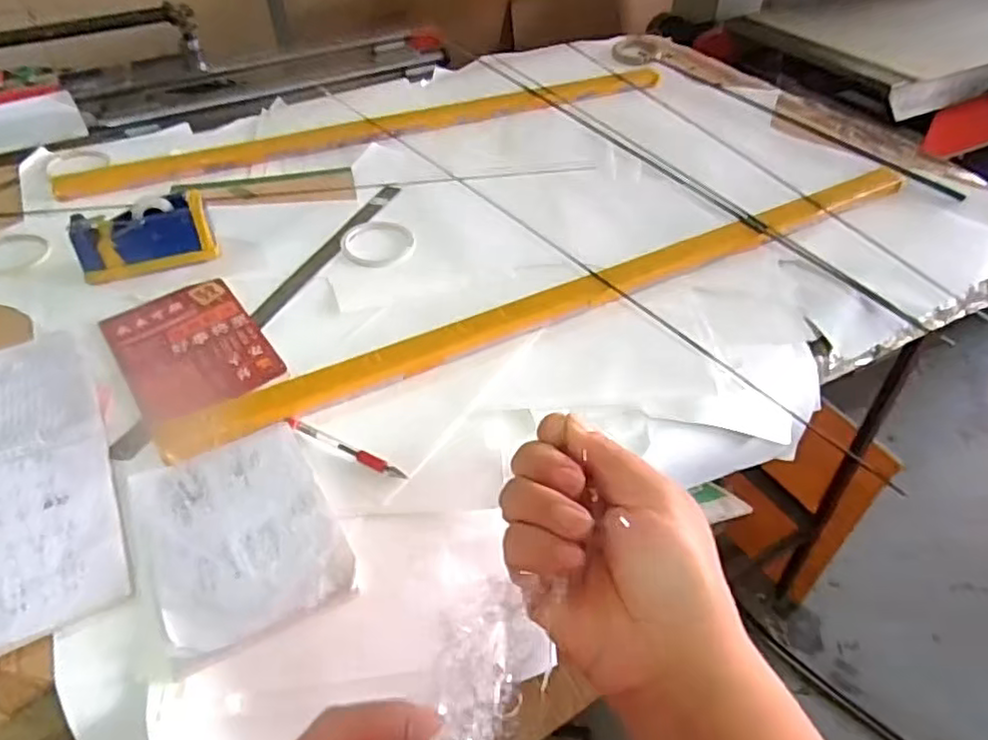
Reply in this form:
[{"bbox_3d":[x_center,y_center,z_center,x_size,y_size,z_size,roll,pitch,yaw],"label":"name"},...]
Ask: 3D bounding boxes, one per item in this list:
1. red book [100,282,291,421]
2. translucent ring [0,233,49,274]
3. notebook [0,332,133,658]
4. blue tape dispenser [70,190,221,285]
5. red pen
[{"bbox_3d":[-0.309,-0.026,0.679,0.129,0.009,0.192,-28,51,-25],"label":"red book"},{"bbox_3d":[-0.569,-0.137,0.786,0.077,0.008,0.088,-32,53,-28],"label":"translucent ring"},{"bbox_3d":[-0.403,0.079,0.568,0.134,0.016,0.342,-17,45,-25],"label":"notebook"},{"bbox_3d":[-0.397,-0.152,0.764,0.148,0.070,0.067,-15,46,-14],"label":"blue tape dispenser"},{"bbox_3d":[-0.132,0.069,0.586,0.125,0.005,0.011,21,49,21],"label":"red pen"}]

